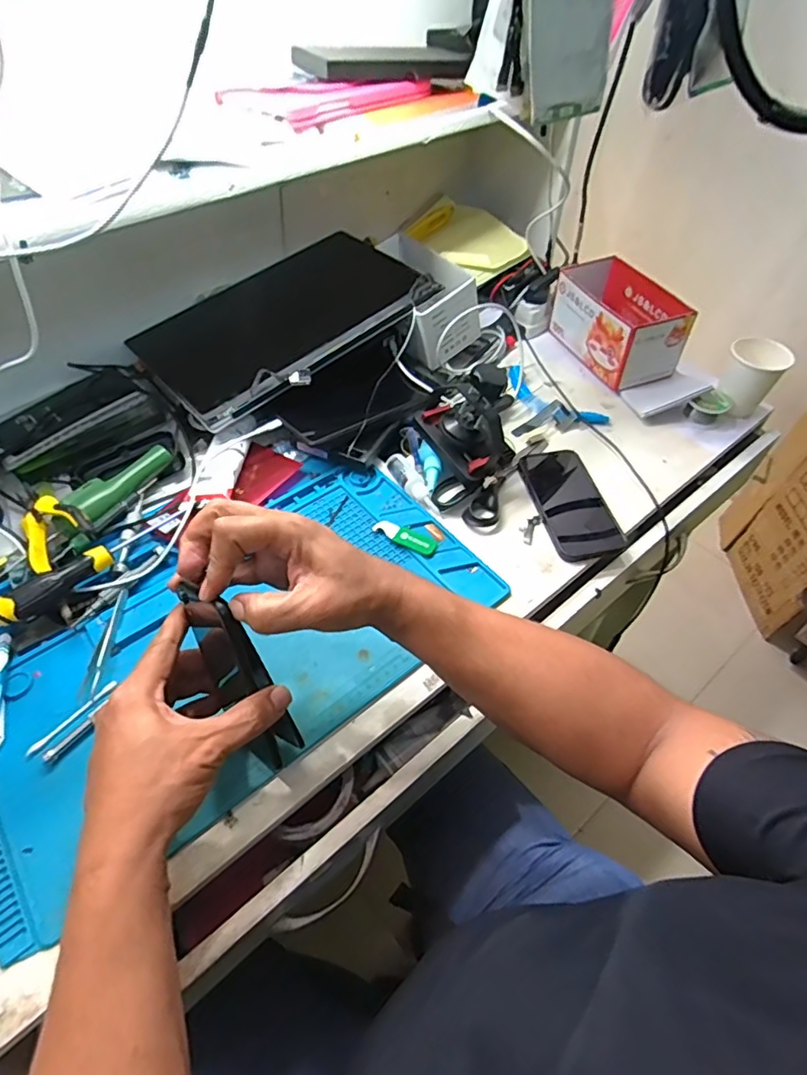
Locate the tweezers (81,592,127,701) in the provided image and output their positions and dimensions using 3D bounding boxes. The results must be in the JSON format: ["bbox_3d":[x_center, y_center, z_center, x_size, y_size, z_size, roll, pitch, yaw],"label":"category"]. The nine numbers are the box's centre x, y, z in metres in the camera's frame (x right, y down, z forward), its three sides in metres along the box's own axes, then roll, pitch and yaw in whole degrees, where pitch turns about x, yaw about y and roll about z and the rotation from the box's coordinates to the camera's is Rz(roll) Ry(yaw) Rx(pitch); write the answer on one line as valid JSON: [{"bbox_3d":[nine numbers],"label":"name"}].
[{"bbox_3d":[-0.272,0.096,0.495,0.012,0.010,0.105,-2,51,-2],"label":"tweezers"}]

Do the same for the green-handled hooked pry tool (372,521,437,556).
[{"bbox_3d":[0.002,-0.001,0.574,0.071,0.007,0.024,22,54,16],"label":"green-handled hooked pry tool"}]

